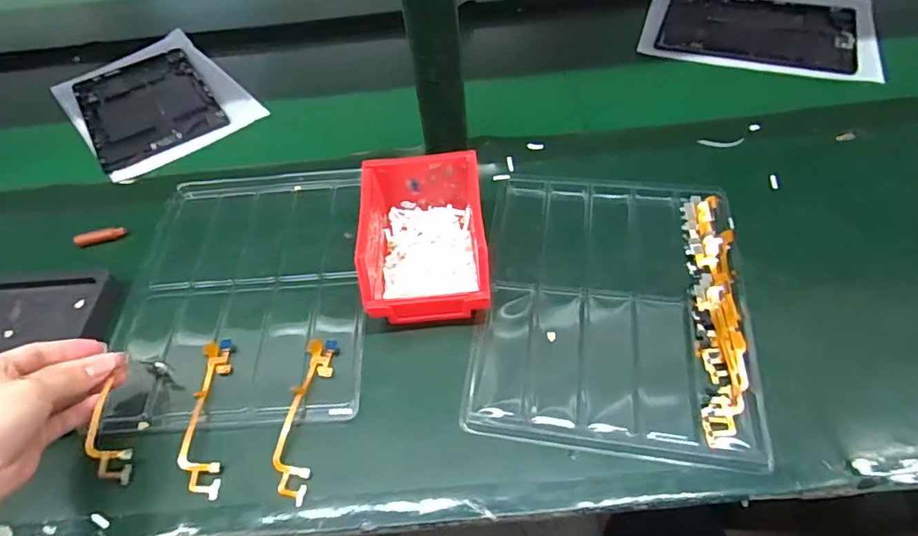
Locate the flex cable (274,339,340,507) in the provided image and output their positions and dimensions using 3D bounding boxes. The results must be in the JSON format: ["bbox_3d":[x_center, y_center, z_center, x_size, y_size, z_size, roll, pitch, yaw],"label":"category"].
[{"bbox_3d":[-0.120,0.112,0.405,0.028,0.009,0.124,1,51,7],"label":"flex cable"}]

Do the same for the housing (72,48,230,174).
[{"bbox_3d":[-0.417,-0.219,0.706,0.153,0.011,0.244,-30,54,-18],"label":"housing"}]

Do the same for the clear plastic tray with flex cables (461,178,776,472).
[{"bbox_3d":[0.131,0.024,0.452,0.216,0.018,0.259,5,51,10],"label":"clear plastic tray with flex cables"}]

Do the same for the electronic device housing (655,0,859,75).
[{"bbox_3d":[0.401,-0.323,0.711,0.235,0.011,0.164,15,54,18],"label":"electronic device housing"}]

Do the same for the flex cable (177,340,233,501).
[{"bbox_3d":[-0.198,0.113,0.413,0.027,0.008,0.126,-10,50,-2],"label":"flex cable"}]

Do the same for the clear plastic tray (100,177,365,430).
[{"bbox_3d":[-0.191,0.010,0.494,0.219,0.014,0.281,-5,52,2],"label":"clear plastic tray"}]

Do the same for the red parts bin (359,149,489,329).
[{"bbox_3d":[-0.030,-0.032,0.472,0.104,0.073,0.161,-6,50,1],"label":"red parts bin"}]

